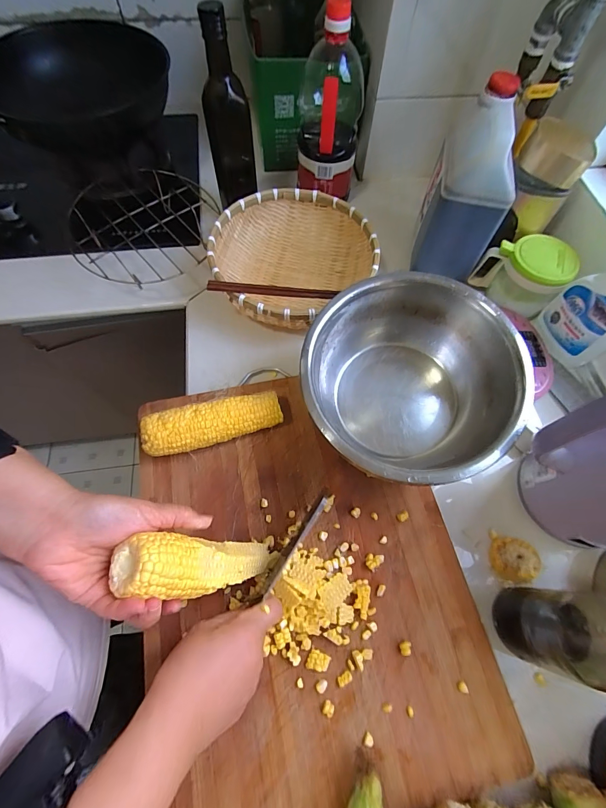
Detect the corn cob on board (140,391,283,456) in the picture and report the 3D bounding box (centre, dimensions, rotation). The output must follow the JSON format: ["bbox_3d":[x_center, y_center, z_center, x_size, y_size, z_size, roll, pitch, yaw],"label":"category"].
[{"bbox_3d":[-0.108,0.027,0.433,0.162,0.056,0.046,-14,66,-8],"label":"corn cob on board"}]

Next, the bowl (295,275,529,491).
[{"bbox_3d":[0.123,-0.020,0.416,0.231,0.125,0.227,1,65,-1],"label":"bowl"}]

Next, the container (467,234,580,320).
[{"bbox_3d":[0.339,-0.201,0.537,0.083,0.094,0.117,-42,73,-18],"label":"container"}]

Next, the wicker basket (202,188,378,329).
[{"bbox_3d":[-0.022,-0.232,0.550,0.246,0.075,0.224,1,65,-1],"label":"wicker basket"}]

